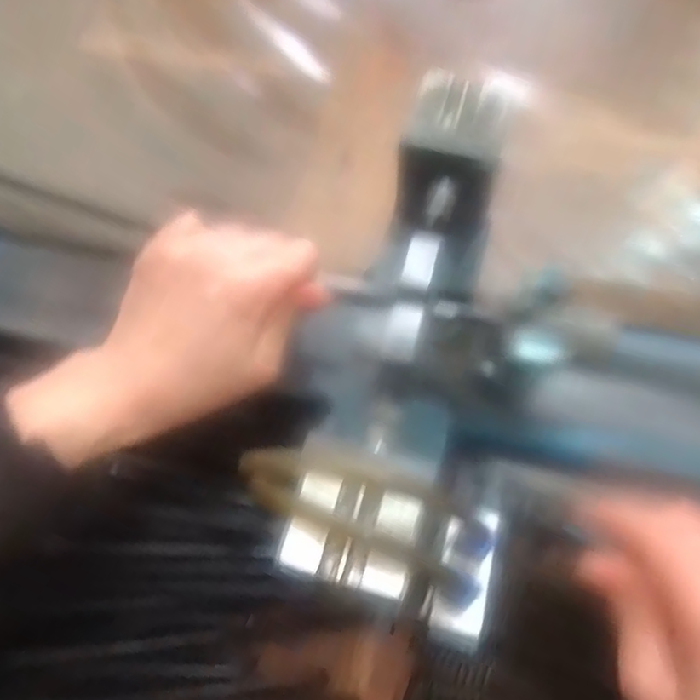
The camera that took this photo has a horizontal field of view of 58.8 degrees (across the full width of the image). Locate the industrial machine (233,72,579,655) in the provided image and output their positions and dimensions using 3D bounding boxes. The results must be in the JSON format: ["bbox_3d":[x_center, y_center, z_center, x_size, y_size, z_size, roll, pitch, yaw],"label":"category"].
[{"bbox_3d":[0.040,-0.007,0.314,0.108,0.088,0.265,13,62,7],"label":"industrial machine"}]

